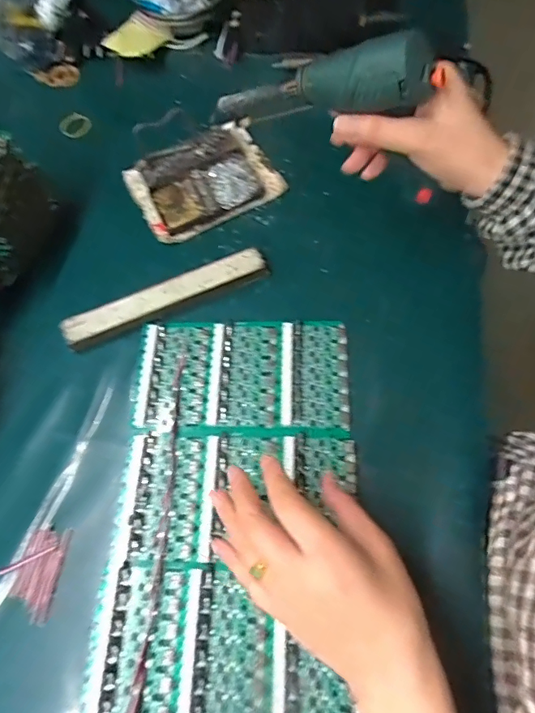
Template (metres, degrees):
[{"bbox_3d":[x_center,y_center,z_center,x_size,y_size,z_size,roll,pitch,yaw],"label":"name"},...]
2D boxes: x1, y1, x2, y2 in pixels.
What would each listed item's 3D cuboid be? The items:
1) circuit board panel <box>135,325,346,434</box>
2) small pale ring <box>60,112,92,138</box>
[{"bbox_3d":[-0.023,0.017,0.415,0.184,0.014,0.107,0,65,5],"label":"circuit board panel"},{"bbox_3d":[-0.236,-0.284,0.571,0.039,0.013,0.030,-18,66,-8],"label":"small pale ring"}]

